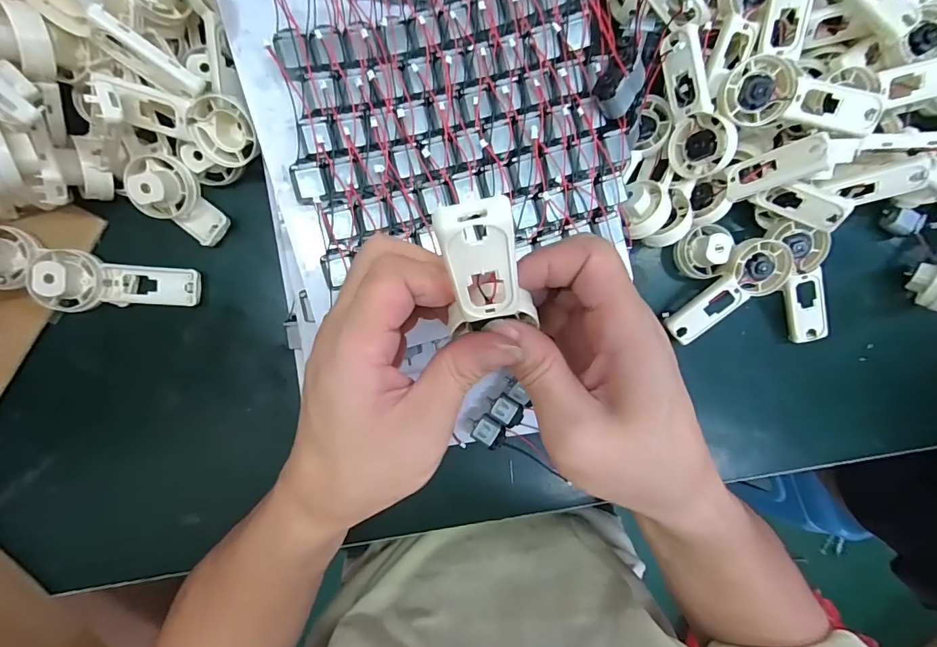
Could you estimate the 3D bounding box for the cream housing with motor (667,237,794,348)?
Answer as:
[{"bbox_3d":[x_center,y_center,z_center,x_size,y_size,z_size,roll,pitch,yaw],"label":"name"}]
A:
[{"bbox_3d":[0.188,-0.022,0.320,0.093,0.017,0.041,-40,93,10],"label":"cream housing with motor"}]

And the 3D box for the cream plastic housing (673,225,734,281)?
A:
[{"bbox_3d":[0.173,-0.052,0.321,0.033,0.027,0.037,-2,91,-4],"label":"cream plastic housing"}]

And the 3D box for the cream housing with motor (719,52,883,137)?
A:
[{"bbox_3d":[0.207,-0.143,0.276,0.090,0.024,0.040,10,111,7],"label":"cream housing with motor"}]

